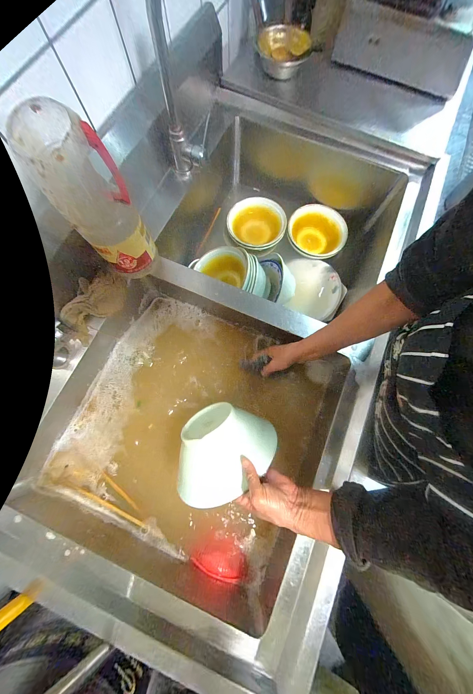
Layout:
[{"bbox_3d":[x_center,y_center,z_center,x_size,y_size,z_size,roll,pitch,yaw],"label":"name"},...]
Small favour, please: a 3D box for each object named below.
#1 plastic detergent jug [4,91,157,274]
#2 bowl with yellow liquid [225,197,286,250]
[{"bbox_3d":[-0.229,-0.232,0.392,0.106,0.241,0.106,-32,78,-7],"label":"plastic detergent jug"},{"bbox_3d":[0.070,-0.417,0.812,0.186,0.103,0.183,0,76,0],"label":"bowl with yellow liquid"}]

